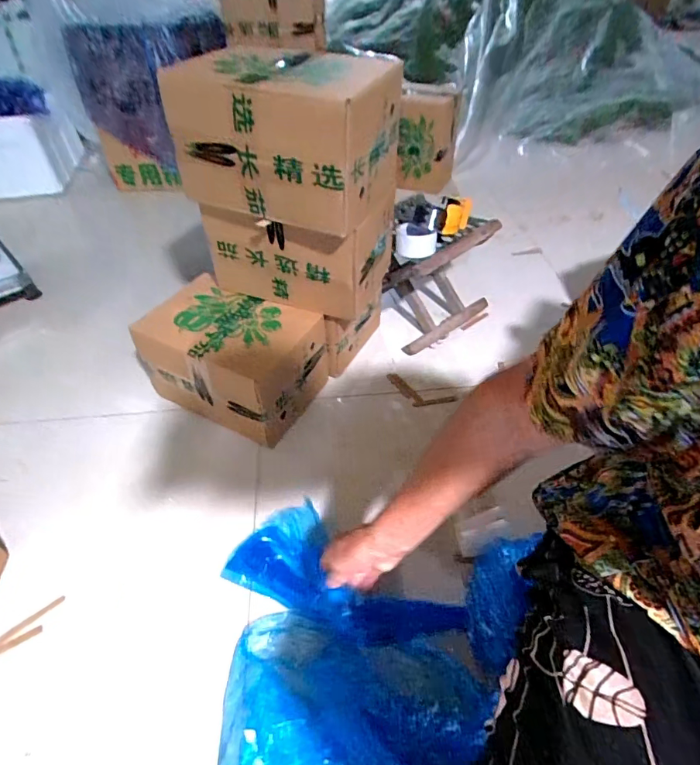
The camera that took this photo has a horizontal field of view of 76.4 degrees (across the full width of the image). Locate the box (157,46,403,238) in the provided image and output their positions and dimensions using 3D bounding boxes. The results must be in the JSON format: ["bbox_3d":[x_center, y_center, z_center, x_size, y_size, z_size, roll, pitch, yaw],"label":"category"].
[{"bbox_3d":[-0.090,-0.376,0.679,0.275,0.187,0.215,15,45,18],"label":"box"}]

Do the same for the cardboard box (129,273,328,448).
[{"bbox_3d":[-0.226,-0.043,0.856,0.304,0.190,0.222,16,46,20],"label":"cardboard box"}]

